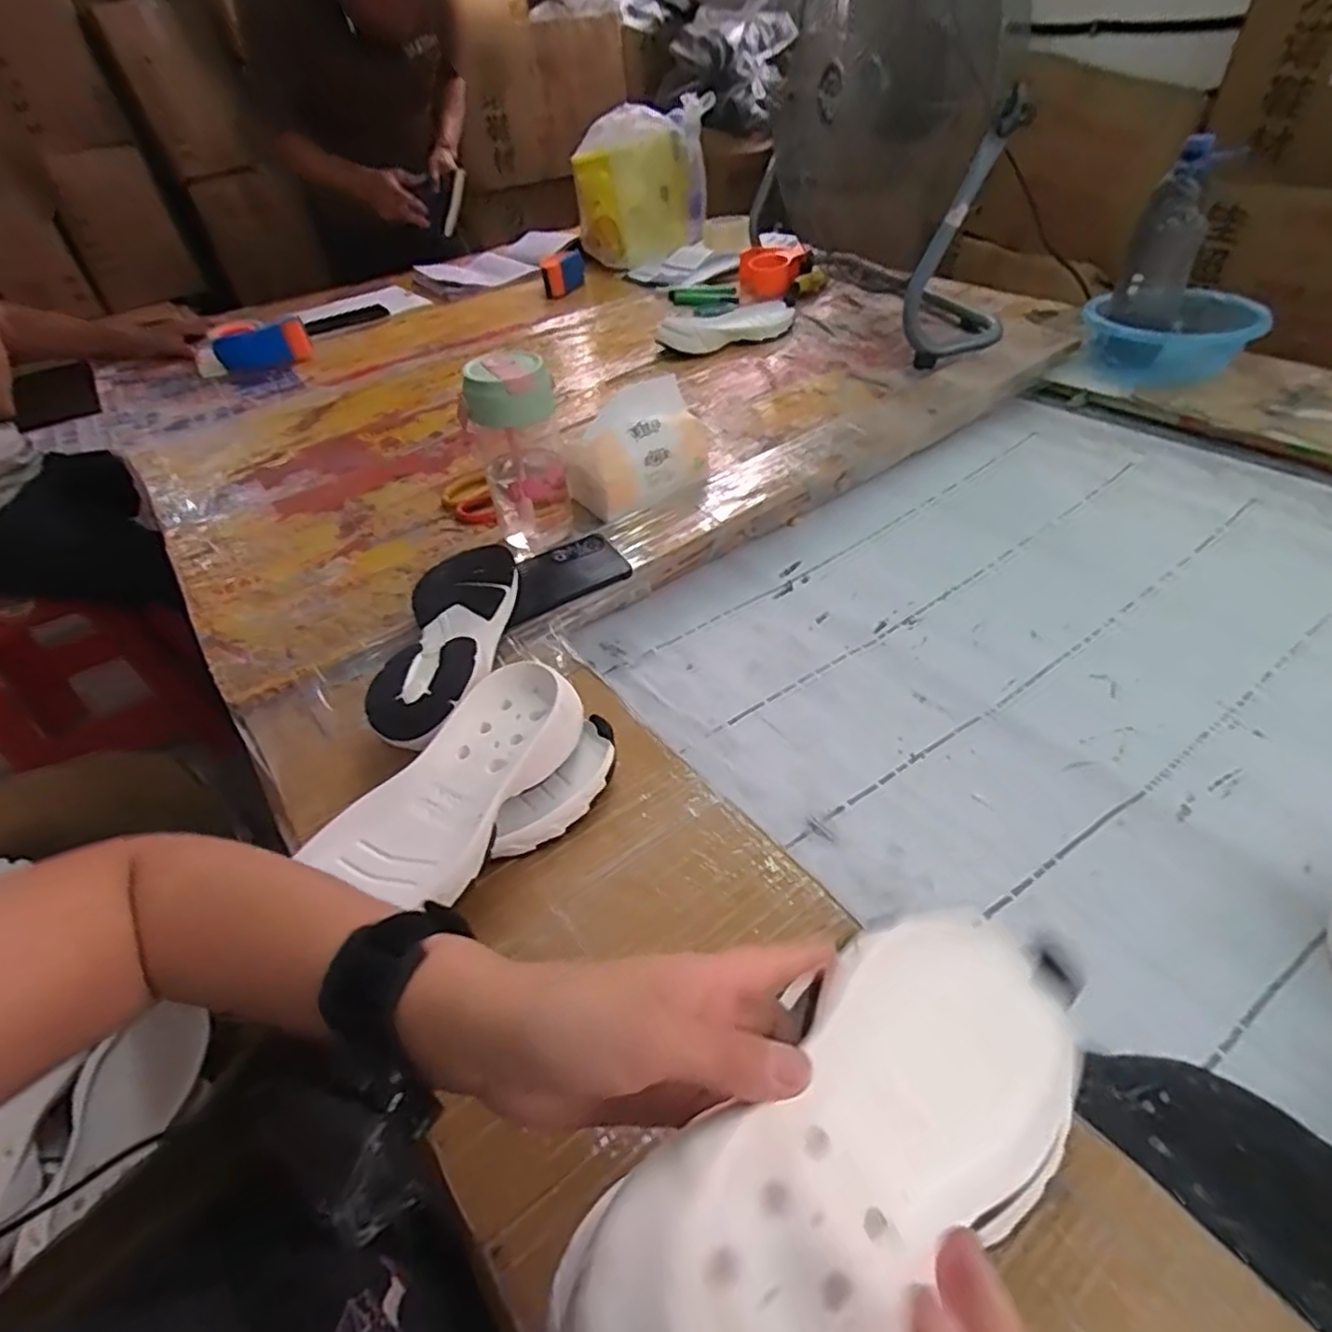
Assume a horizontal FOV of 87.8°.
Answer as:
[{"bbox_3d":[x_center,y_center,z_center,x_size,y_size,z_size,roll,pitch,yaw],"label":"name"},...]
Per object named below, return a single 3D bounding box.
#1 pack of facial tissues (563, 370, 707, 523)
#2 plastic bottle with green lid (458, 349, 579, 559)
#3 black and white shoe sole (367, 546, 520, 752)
[{"bbox_3d":[-0.034,-0.238,0.772,0.101,0.106,0.143,32,55,32],"label":"pack of facial tissues"},{"bbox_3d":[-0.149,-0.223,0.717,0.094,0.187,0.090,-8,44,-4],"label":"plastic bottle with green lid"},{"bbox_3d":[-0.187,-0.028,0.612,0.097,0.042,0.255,-3,44,2],"label":"black and white shoe sole"}]

